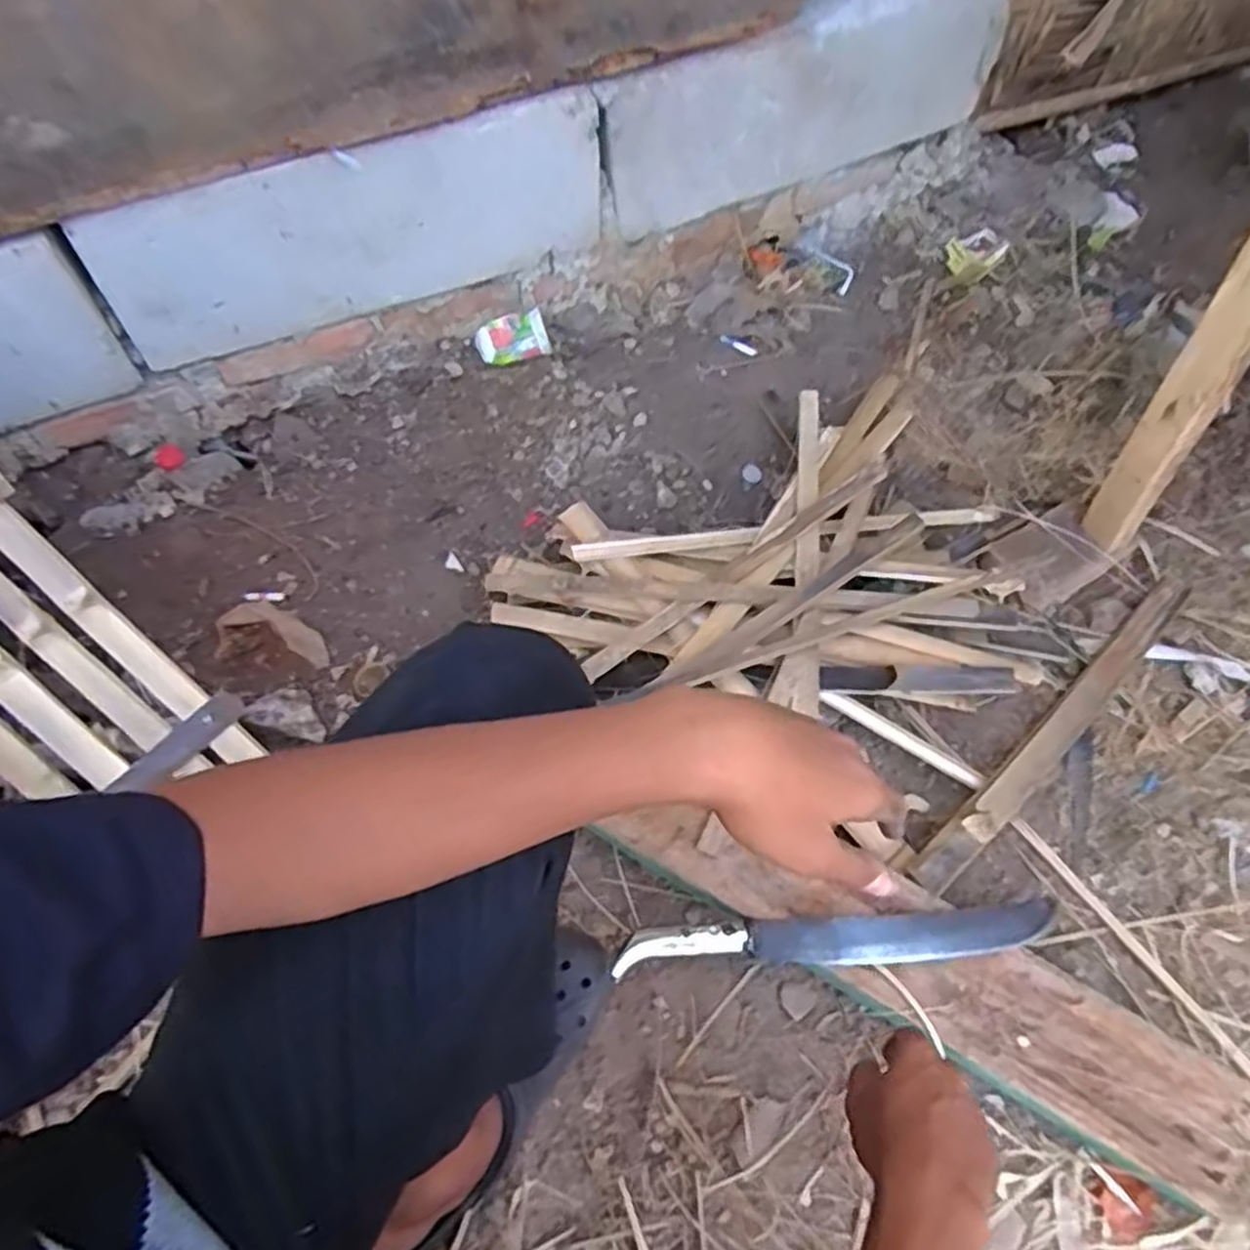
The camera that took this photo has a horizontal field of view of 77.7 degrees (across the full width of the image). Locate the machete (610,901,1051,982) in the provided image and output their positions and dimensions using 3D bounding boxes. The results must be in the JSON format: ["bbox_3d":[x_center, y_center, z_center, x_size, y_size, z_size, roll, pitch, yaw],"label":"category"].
[{"bbox_3d":[0.188,0.279,0.688,0.388,0.030,0.042,-4,60,-1],"label":"machete"}]

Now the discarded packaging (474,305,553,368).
[{"bbox_3d":[-0.158,-0.401,1.086,0.103,0.062,0.053,-8,61,-4],"label":"discarded packaging"}]

